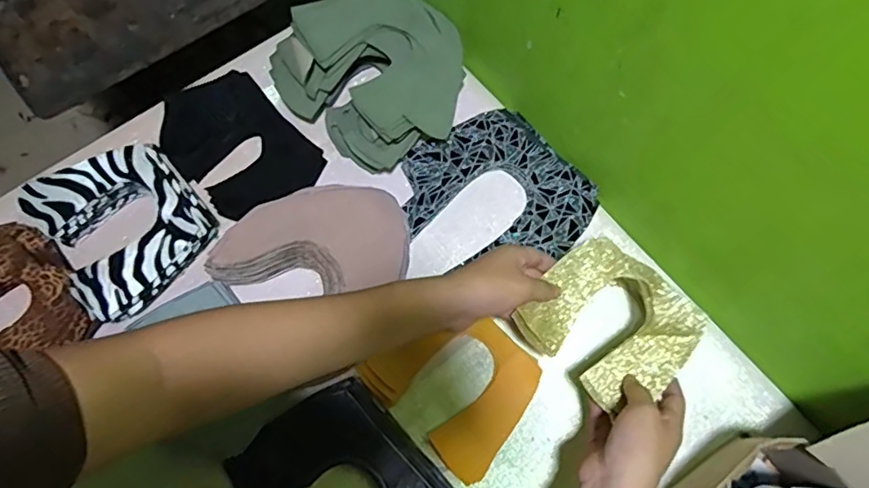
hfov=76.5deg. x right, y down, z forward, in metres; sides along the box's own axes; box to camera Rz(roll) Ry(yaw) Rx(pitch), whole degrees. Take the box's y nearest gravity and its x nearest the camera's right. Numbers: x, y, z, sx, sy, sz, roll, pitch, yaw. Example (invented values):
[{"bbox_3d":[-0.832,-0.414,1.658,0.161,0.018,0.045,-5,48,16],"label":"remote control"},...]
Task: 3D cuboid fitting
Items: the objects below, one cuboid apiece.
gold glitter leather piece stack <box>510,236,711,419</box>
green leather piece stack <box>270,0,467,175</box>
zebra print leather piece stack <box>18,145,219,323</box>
[{"bbox_3d":[0.152,0.066,0.471,0.126,0.018,0.120,40,74,11],"label":"gold glitter leather piece stack"},{"bbox_3d":[-0.058,-0.187,0.606,0.186,0.078,0.183,38,73,11],"label":"green leather piece stack"},{"bbox_3d":[-0.301,-0.018,0.544,0.136,0.034,0.161,-34,75,-13],"label":"zebra print leather piece stack"}]

